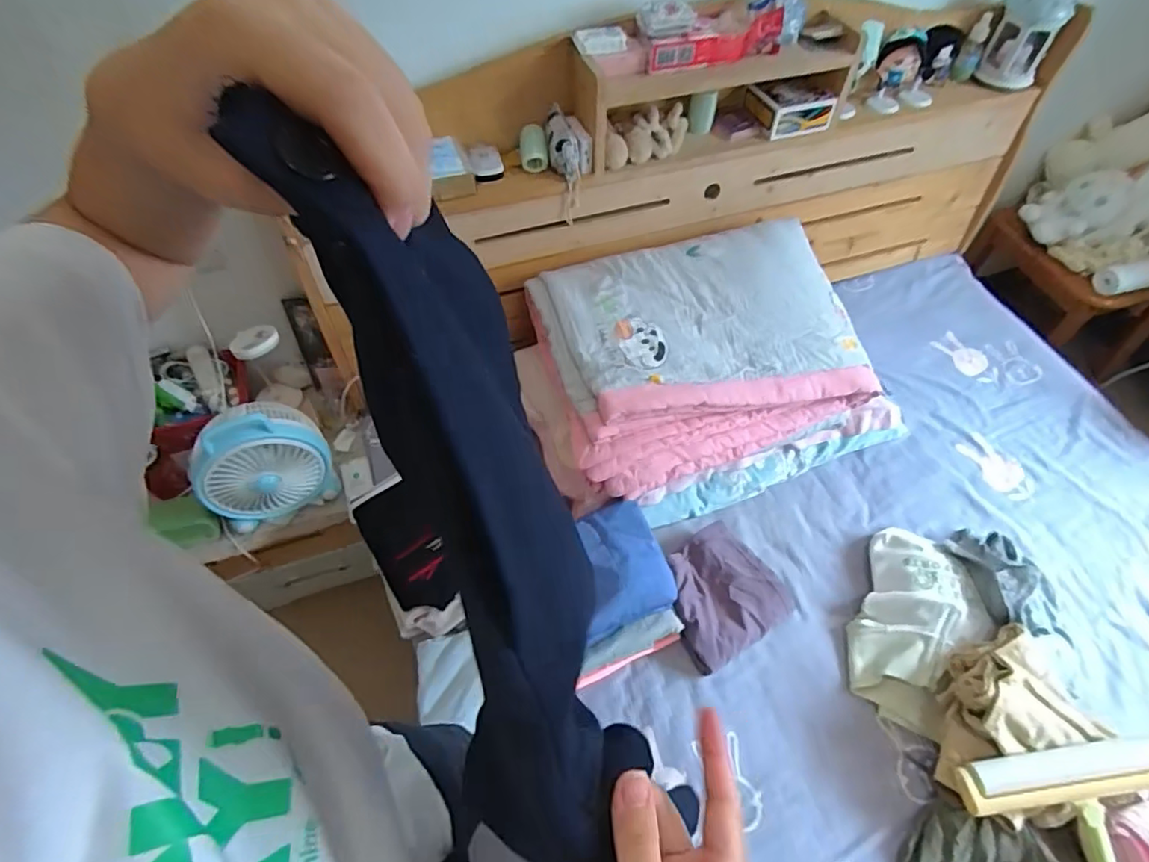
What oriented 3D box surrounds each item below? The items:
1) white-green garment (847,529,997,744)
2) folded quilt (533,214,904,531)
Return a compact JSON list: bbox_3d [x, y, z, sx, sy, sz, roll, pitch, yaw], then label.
[{"bbox_3d":[0.560,0.314,0.967,0.176,0.071,0.315,23,58,15],"label":"white-green garment"},{"bbox_3d":[0.284,-0.122,1.119,0.663,0.295,0.432,-12,56,-9],"label":"folded quilt"}]

